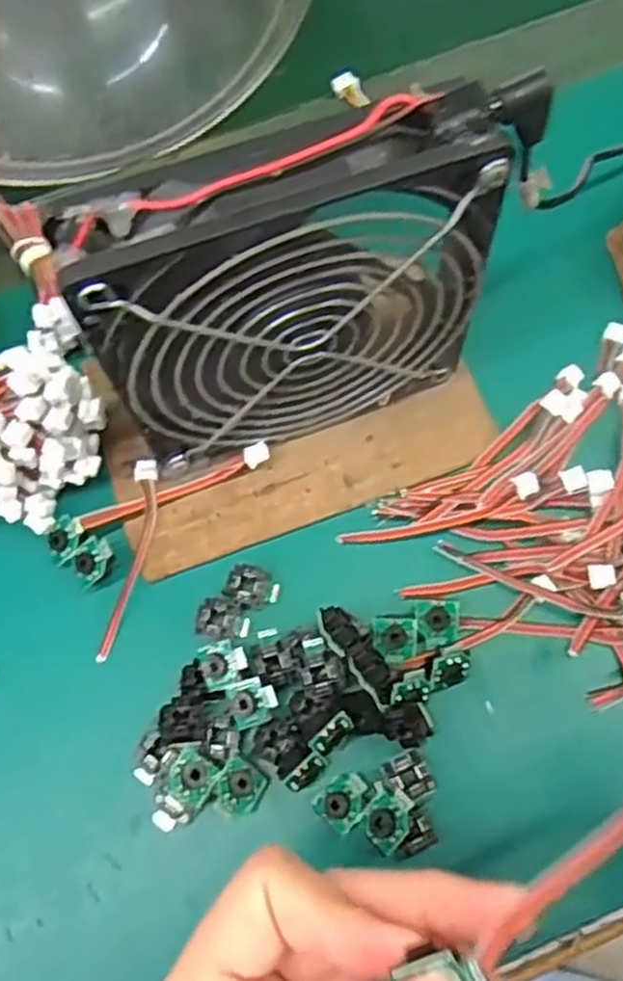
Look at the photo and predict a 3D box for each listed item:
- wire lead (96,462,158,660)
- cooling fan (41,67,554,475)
[{"bbox_3d":[-0.065,0.025,0.278,0.011,0.004,0.074,11,80,-11],"label":"wire lead"},{"bbox_3d":[-0.001,-0.056,0.239,0.124,0.128,0.027,-20,72,-5],"label":"cooling fan"}]

